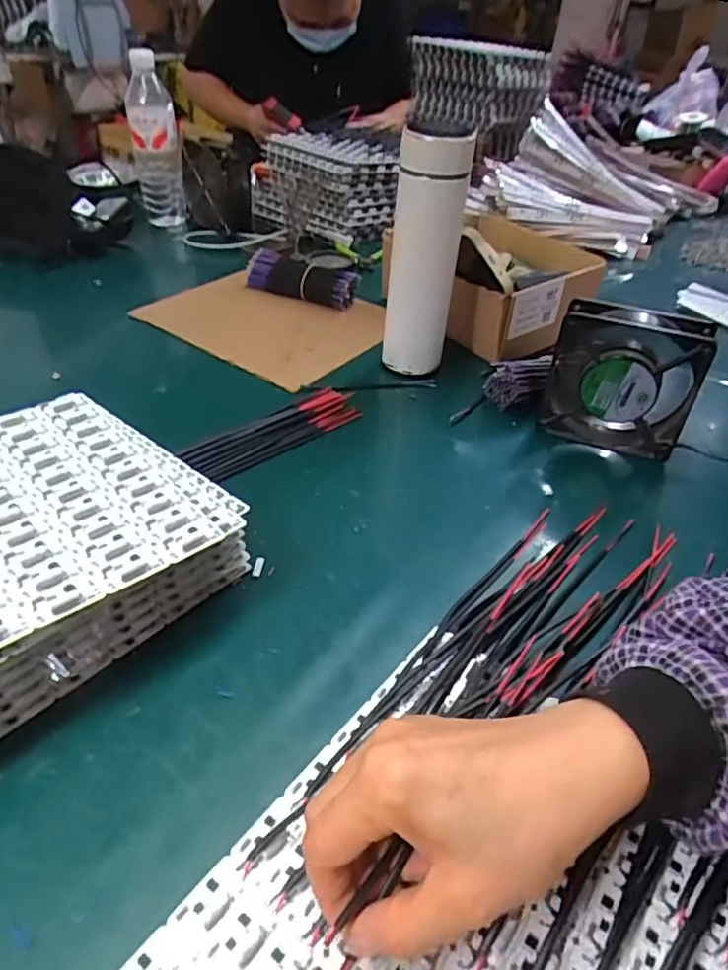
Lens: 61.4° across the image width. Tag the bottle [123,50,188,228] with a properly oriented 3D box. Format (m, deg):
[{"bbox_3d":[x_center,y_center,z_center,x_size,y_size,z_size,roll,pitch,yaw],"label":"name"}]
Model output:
[{"bbox_3d":[-0.309,-0.498,0.914,0.071,0.226,0.059,-8,40,-16],"label":"bottle"}]

